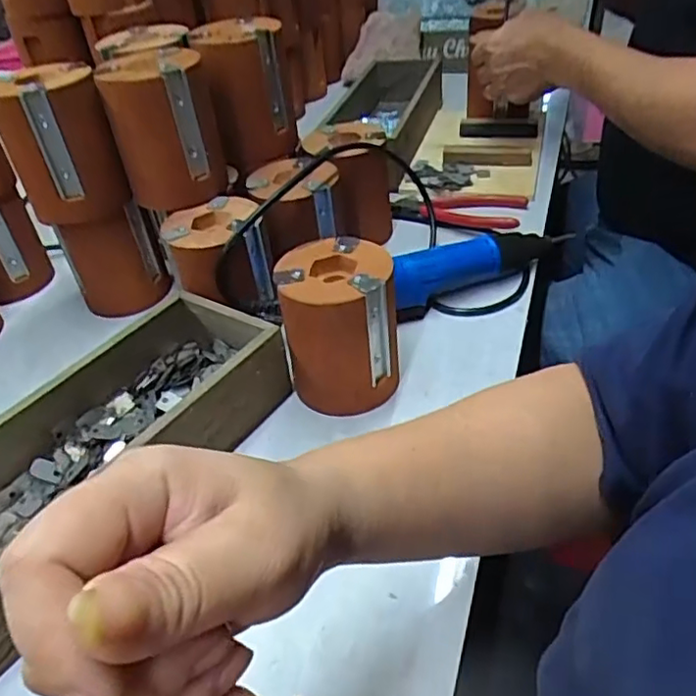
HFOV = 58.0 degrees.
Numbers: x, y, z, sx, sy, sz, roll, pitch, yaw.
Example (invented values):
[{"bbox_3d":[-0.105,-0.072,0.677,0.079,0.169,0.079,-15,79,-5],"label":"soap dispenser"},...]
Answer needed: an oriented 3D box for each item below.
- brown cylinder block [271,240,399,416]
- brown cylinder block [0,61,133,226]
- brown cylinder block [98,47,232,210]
[{"bbox_3d":[-0.006,-0.014,0.442,0.077,0.099,0.074,-9,40,-5],"label":"brown cylinder block"},{"bbox_3d":[-0.223,-0.159,0.488,0.076,0.101,0.072,-20,42,-17],"label":"brown cylinder block"},{"bbox_3d":[-0.143,-0.172,0.495,0.077,0.101,0.067,-13,41,-9],"label":"brown cylinder block"}]

